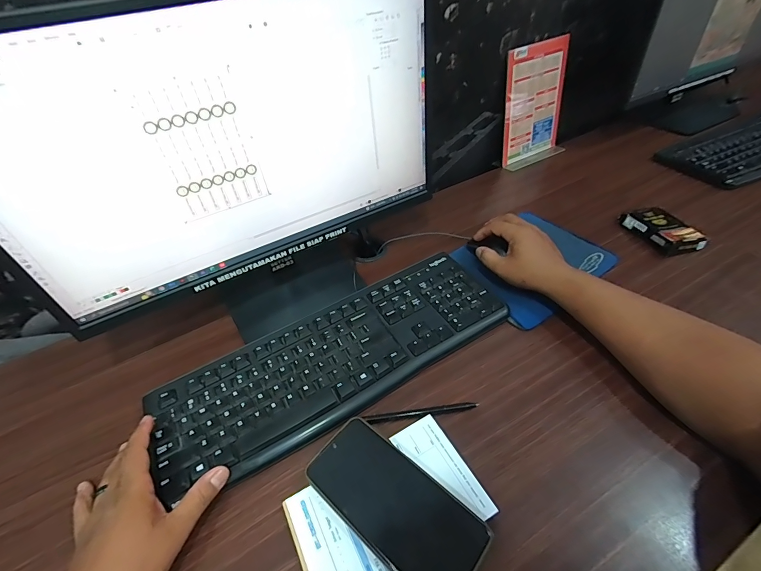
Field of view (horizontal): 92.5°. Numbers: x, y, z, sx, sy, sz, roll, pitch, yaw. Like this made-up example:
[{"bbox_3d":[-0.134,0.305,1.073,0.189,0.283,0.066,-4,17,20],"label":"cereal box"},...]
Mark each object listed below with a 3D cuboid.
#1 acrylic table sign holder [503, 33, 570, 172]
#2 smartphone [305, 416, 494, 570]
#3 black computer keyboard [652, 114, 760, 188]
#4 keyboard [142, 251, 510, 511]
[{"bbox_3d":[0.312,-0.361,0.736,0.143,0.216,0.052,-24,40,-13],"label":"acrylic table sign holder"},{"bbox_3d":[0.011,0.194,0.329,0.162,0.006,0.078,29,53,30],"label":"smartphone"},{"bbox_3d":[0.821,-0.307,0.759,0.520,0.041,0.153,-19,47,-12],"label":"black computer keyboard"},{"bbox_3d":[-0.050,0.082,0.446,0.420,0.015,0.148,-26,54,-18],"label":"keyboard"}]

